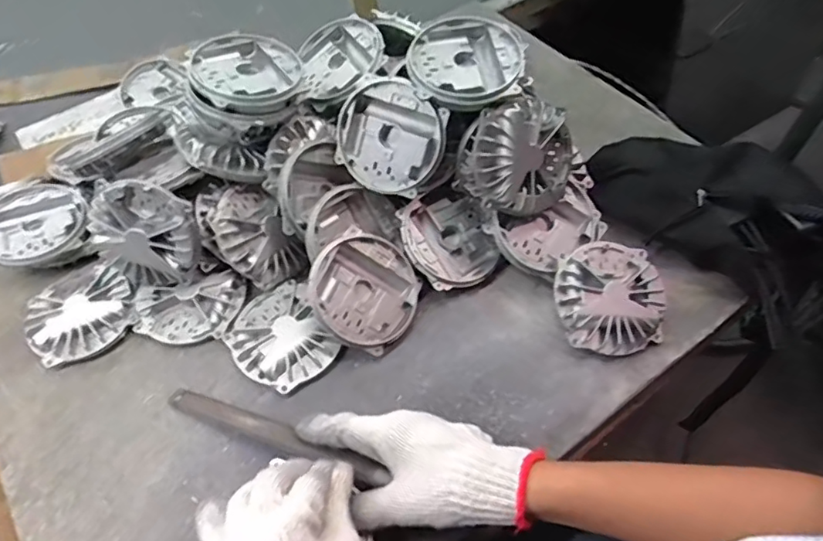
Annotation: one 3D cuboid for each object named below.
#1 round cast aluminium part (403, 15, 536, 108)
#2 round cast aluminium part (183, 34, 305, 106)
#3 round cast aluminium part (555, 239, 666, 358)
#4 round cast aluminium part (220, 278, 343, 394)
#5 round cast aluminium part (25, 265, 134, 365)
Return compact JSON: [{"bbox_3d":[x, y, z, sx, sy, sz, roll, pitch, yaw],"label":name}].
[{"bbox_3d":[0.052,-0.205,0.539,0.109,0.022,0.111,-1,55,2],"label":"round cast aluminium part"},{"bbox_3d":[-0.165,-0.203,0.560,0.106,0.025,0.111,-1,55,2],"label":"round cast aluminium part"},{"bbox_3d":[0.194,0.026,0.549,0.107,0.028,0.107,2,72,-7],"label":"round cast aluminium part"},{"bbox_3d":[-0.131,0.065,0.553,0.090,0.018,0.109,-36,58,-15],"label":"round cast aluminium part"},{"bbox_3d":[-0.342,0.040,0.573,0.107,0.022,0.104,-1,55,2],"label":"round cast aluminium part"}]

